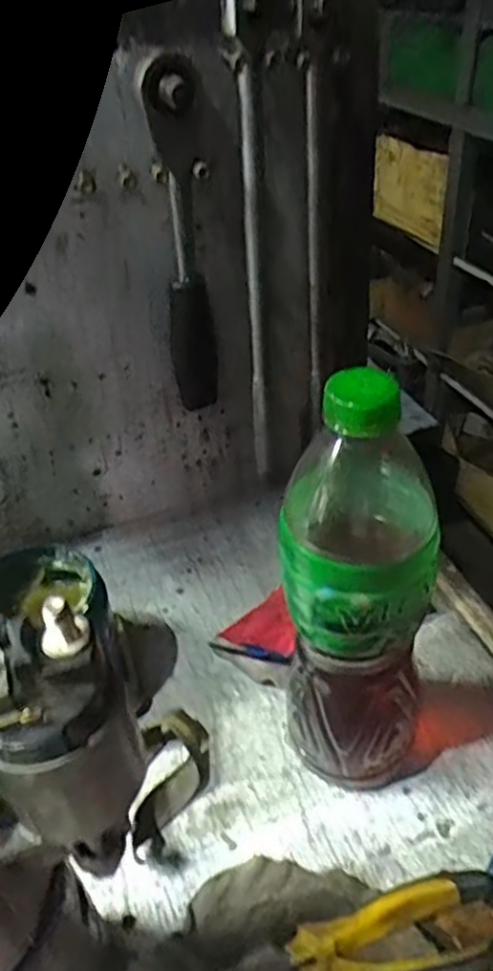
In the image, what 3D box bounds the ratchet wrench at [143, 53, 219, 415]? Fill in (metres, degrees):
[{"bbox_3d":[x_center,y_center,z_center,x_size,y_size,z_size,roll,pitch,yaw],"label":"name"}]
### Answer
[{"bbox_3d":[-0.042,-0.158,0.493,0.034,0.241,0.026,-17,40,-15],"label":"ratchet wrench"}]

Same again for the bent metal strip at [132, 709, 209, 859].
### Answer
[{"bbox_3d":[-0.052,0.186,0.441,0.048,0.028,0.086,8,51,16],"label":"bent metal strip"}]

